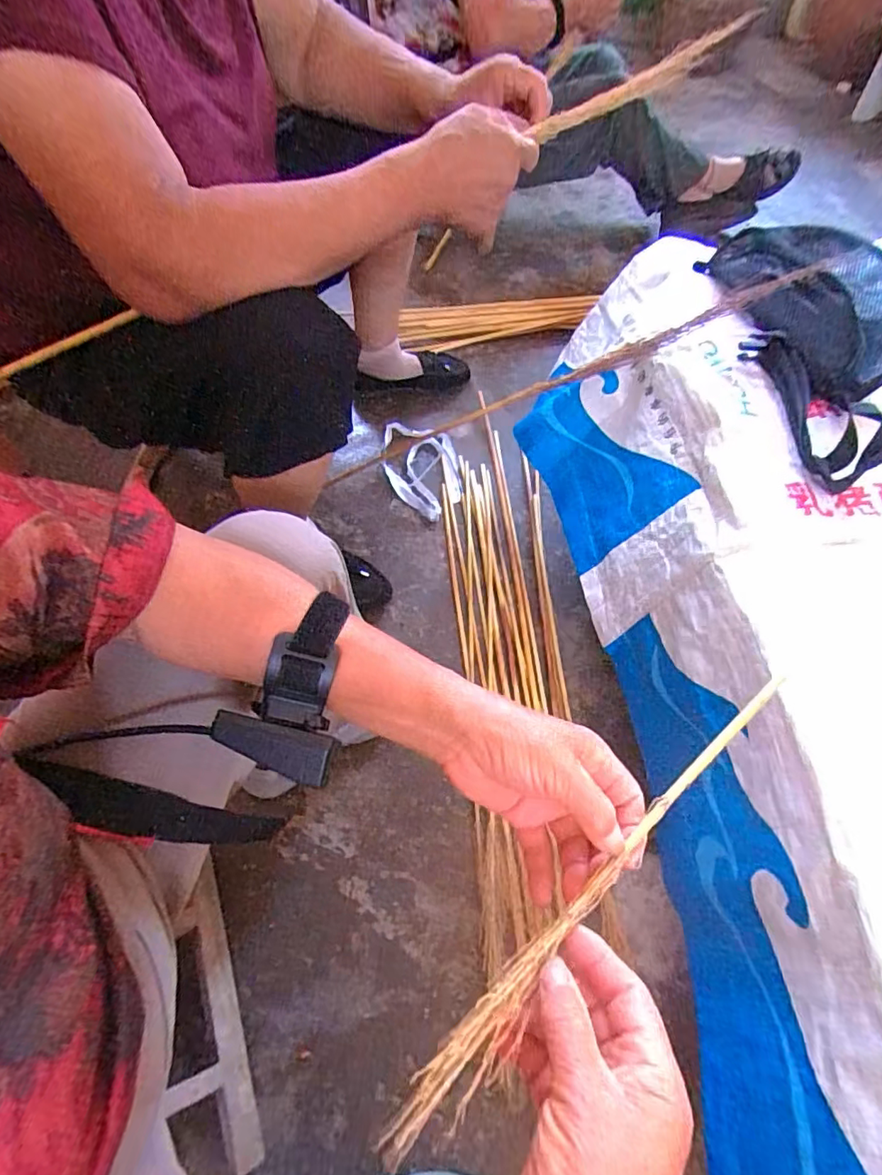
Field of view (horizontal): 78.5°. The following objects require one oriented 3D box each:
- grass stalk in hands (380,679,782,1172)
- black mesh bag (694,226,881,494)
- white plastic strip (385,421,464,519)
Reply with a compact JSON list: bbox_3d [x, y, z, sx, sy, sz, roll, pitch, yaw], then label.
[{"bbox_3d":[0.095,0.149,0.287,0.314,0.015,0.020,-34,63,-27],"label":"grass stalk in hands"},{"bbox_3d":[0.414,-0.280,0.589,0.152,0.081,0.399,-2,59,0],"label":"black mesh bag"},{"bbox_3d":[-0.034,-0.215,0.957,0.129,0.038,0.223,-11,59,-5],"label":"white plastic strip"}]

